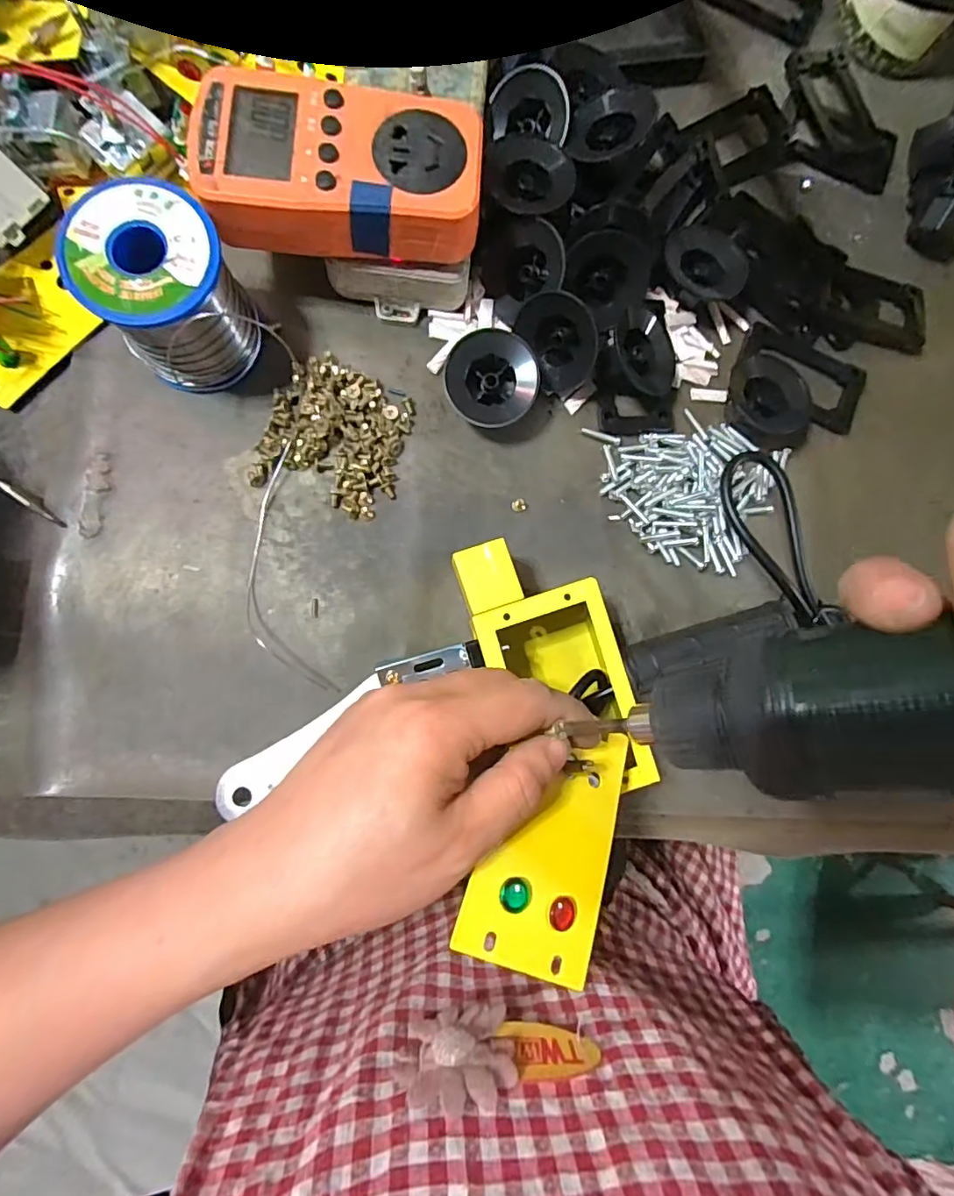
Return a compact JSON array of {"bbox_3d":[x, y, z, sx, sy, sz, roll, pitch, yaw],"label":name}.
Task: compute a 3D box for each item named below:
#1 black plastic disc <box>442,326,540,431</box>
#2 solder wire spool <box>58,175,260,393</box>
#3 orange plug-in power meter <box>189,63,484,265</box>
[{"bbox_3d":[0.007,-0.117,0.289,0.048,0.018,0.048,-1,99,-7],"label":"black plastic disc"},{"bbox_3d":[-0.147,-0.146,0.258,0.061,0.061,0.063,1,85,-6],"label":"solder wire spool"},{"bbox_3d":[-0.062,-0.199,0.251,0.124,0.030,0.062,2,85,-6],"label":"orange plug-in power meter"}]

